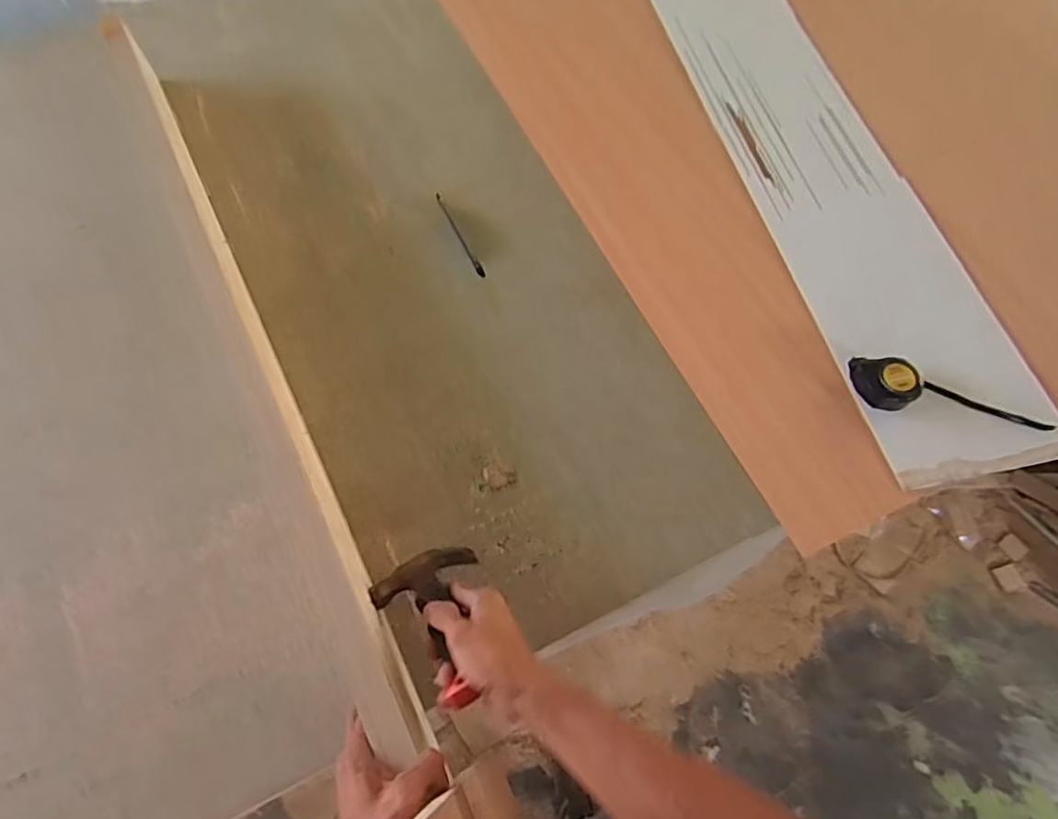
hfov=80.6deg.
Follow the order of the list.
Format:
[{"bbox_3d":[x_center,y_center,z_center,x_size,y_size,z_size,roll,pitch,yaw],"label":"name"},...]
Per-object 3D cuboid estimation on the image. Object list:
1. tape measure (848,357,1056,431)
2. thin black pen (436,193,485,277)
[{"bbox_3d":[0.478,-0.021,0.708,0.210,0.037,0.058,6,65,4],"label":"tape measure"},{"bbox_3d":[-0.093,-0.238,0.847,0.009,0.006,0.155,-24,67,-10],"label":"thin black pen"}]

